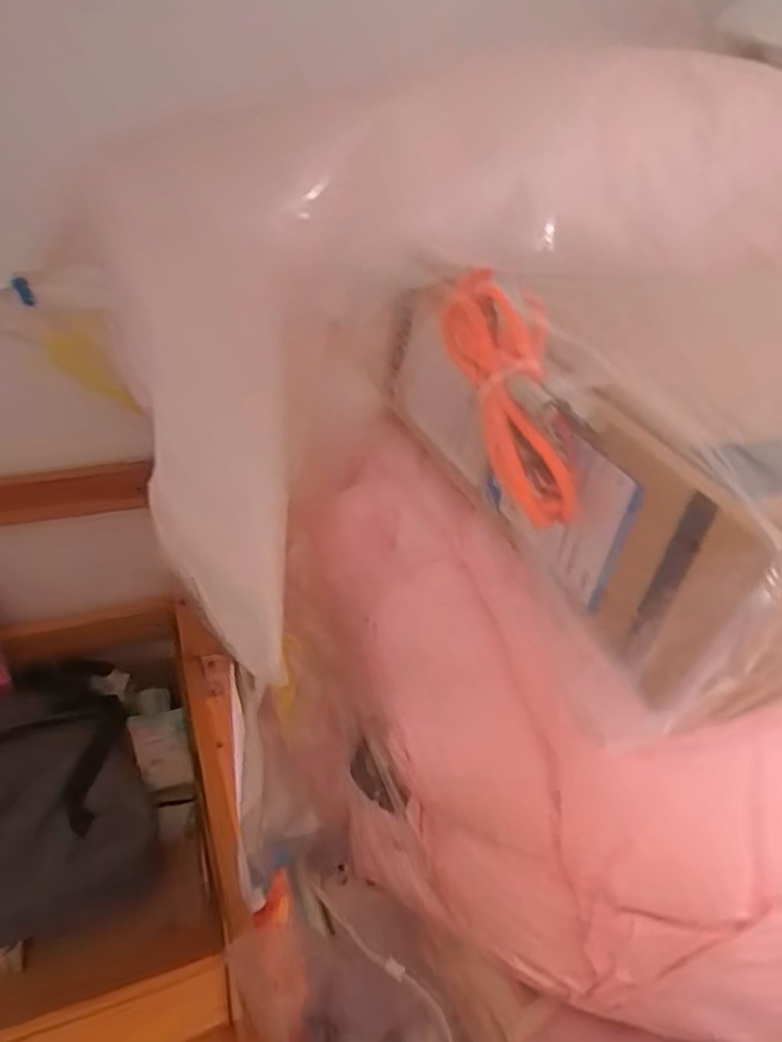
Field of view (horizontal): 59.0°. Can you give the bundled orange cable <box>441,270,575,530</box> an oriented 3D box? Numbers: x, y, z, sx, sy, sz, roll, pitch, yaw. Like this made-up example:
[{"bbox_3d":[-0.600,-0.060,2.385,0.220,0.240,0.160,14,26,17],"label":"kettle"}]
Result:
[{"bbox_3d":[0.049,-0.052,0.281,0.030,0.038,0.113,-6,65,-16],"label":"bundled orange cable"}]

